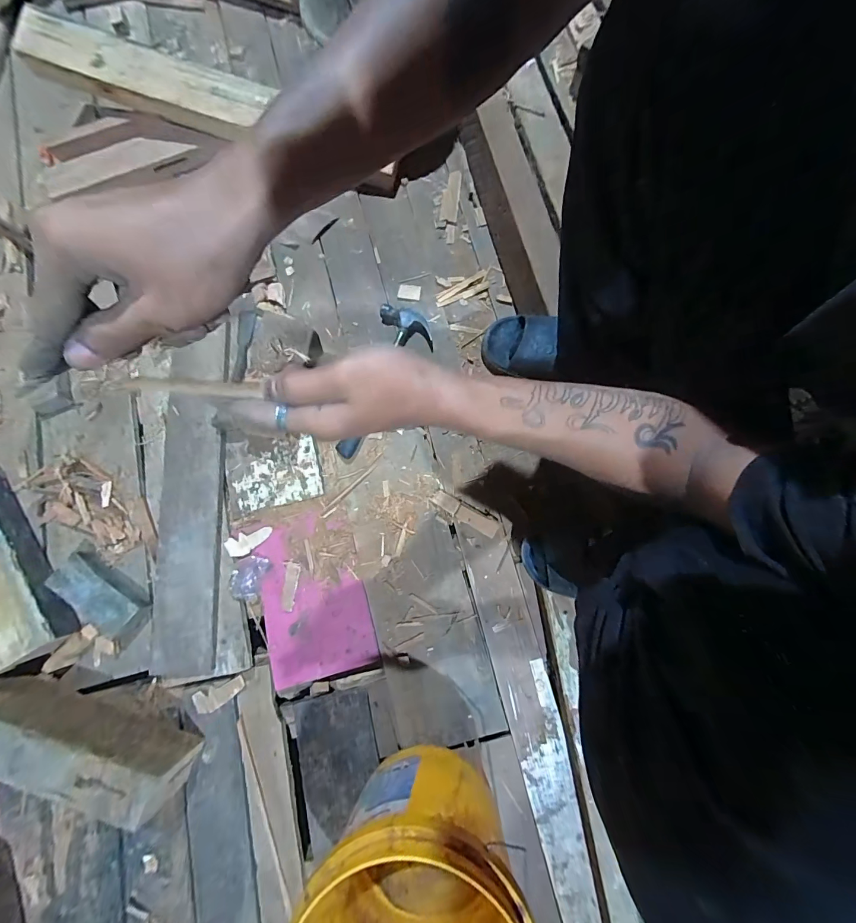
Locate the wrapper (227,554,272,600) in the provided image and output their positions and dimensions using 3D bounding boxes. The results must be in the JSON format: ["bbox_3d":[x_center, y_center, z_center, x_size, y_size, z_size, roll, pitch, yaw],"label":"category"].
[{"bbox_3d":[-0.320,0.205,0.678,0.051,0.024,0.074,26,80,4],"label":"wrapper"}]

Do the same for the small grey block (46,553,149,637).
[{"bbox_3d":[-0.569,0.233,0.658,0.170,0.035,0.073,33,81,5],"label":"small grey block"}]

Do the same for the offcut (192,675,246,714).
[{"bbox_3d":[-0.349,0.389,0.633,0.083,0.008,0.035,-22,81,-5],"label":"offcut"}]

